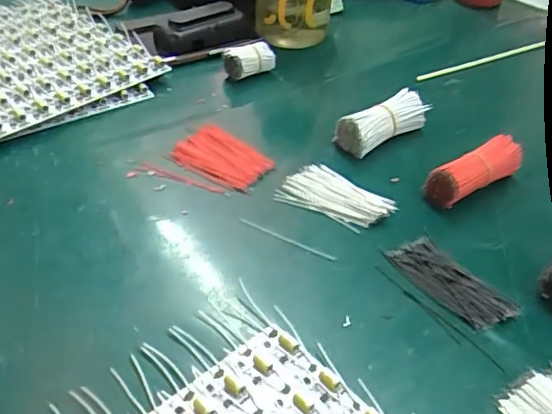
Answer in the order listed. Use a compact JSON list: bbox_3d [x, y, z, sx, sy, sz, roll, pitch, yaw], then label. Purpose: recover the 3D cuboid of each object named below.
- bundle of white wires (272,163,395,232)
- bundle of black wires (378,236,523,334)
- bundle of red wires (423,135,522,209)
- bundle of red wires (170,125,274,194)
[{"bbox_3d":[0.048,-0.007,0.470,0.085,0.008,0.058,30,50,26],"label":"bundle of white wires"},{"bbox_3d":[0.122,0.054,0.406,0.039,0.009,0.090,-28,51,-28],"label":"bundle of black wires"},{"bbox_3d":[0.166,-0.029,0.477,0.084,0.034,0.028,-23,49,-24],"label":"bundle of red wires"},{"bbox_3d":[-0.048,-0.044,0.501,0.083,0.011,0.052,25,48,22],"label":"bundle of red wires"}]

